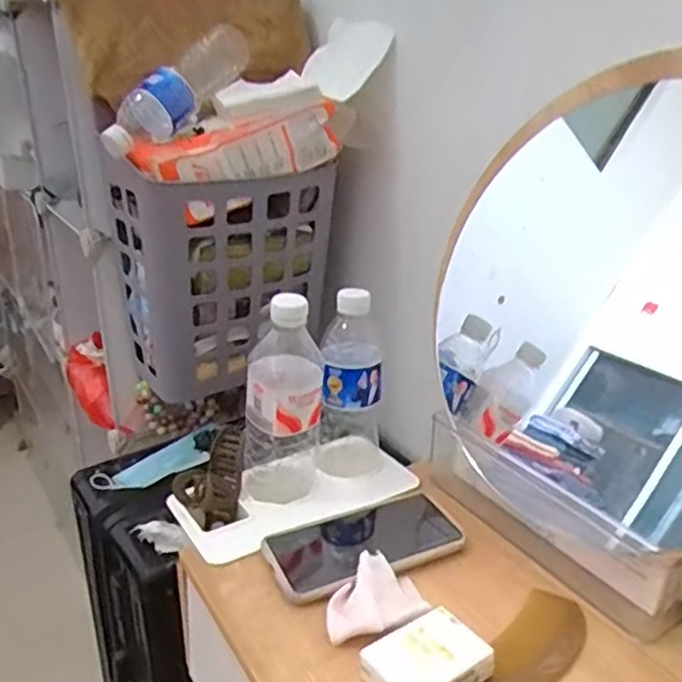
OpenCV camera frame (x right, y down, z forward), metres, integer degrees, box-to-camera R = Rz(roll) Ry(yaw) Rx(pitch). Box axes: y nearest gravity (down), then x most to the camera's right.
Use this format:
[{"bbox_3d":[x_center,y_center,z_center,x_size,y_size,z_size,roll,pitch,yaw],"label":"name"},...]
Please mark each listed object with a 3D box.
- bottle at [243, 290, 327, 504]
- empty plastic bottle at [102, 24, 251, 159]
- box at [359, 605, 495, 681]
[{"bbox_3d":[-0.055,0.053,0.620,0.077,0.198,0.068,0,23,-1],"label":"bottle"},{"bbox_3d":[-0.195,-0.303,0.798,0.063,0.077,0.251,13,50,27],"label":"empty plastic bottle"},{"bbox_3d":[0.058,0.221,0.455,0.078,0.027,0.056,-16,28,-31],"label":"box"}]

